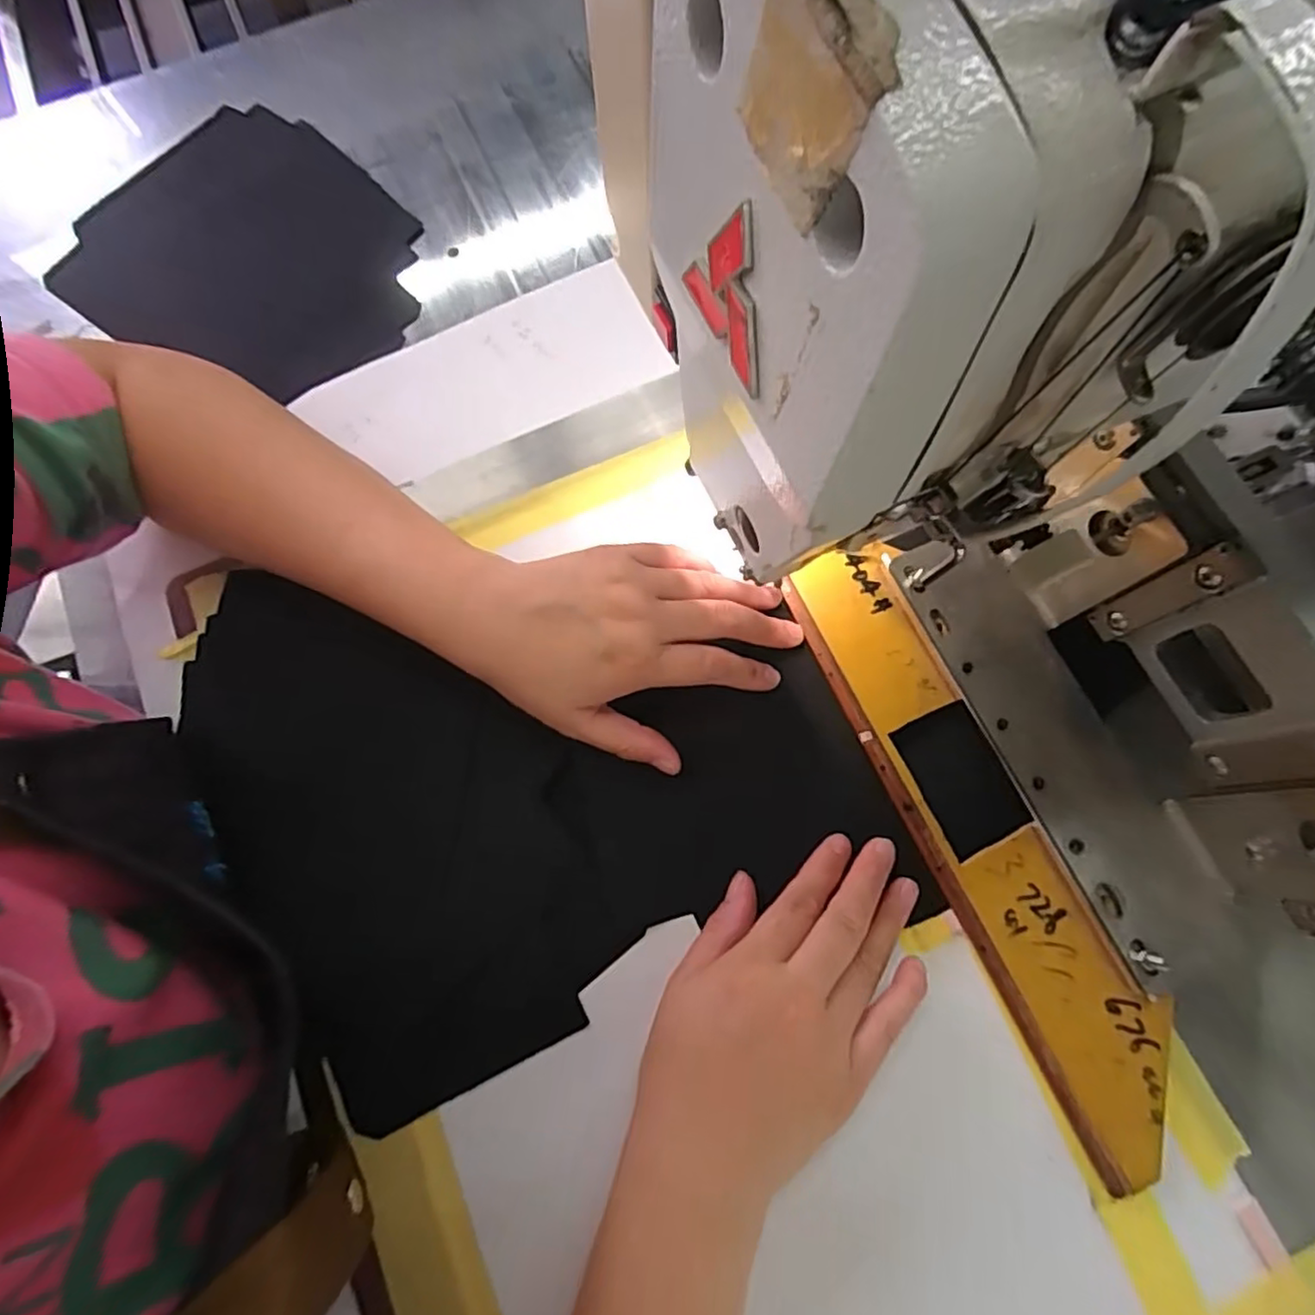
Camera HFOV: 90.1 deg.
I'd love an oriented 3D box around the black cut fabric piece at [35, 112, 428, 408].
[{"bbox_3d":[-0.252,-0.248,0.410,0.214,0.007,0.180,39,79,10],"label":"black cut fabric piece"}]

